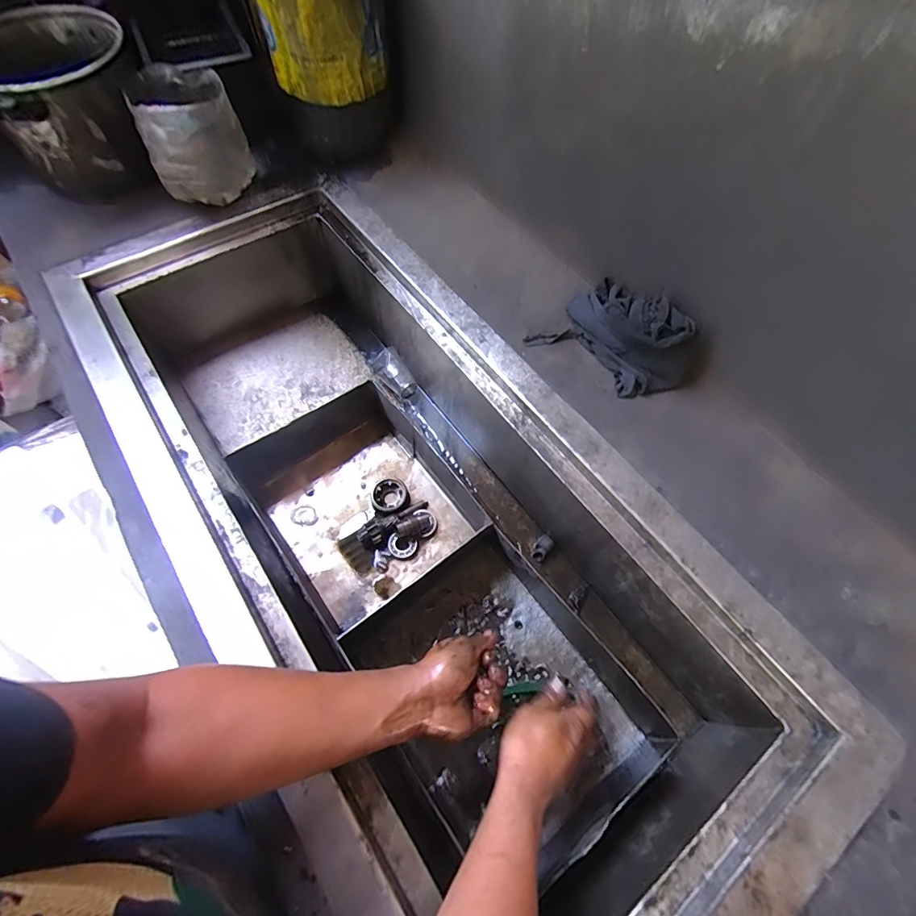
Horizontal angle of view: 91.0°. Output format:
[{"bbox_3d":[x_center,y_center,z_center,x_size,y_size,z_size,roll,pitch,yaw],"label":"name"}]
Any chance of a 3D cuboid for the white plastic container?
[{"bbox_3d":[-0.461,-0.545,0.784,0.154,0.157,0.141,-37,69,-17],"label":"white plastic container"}]

